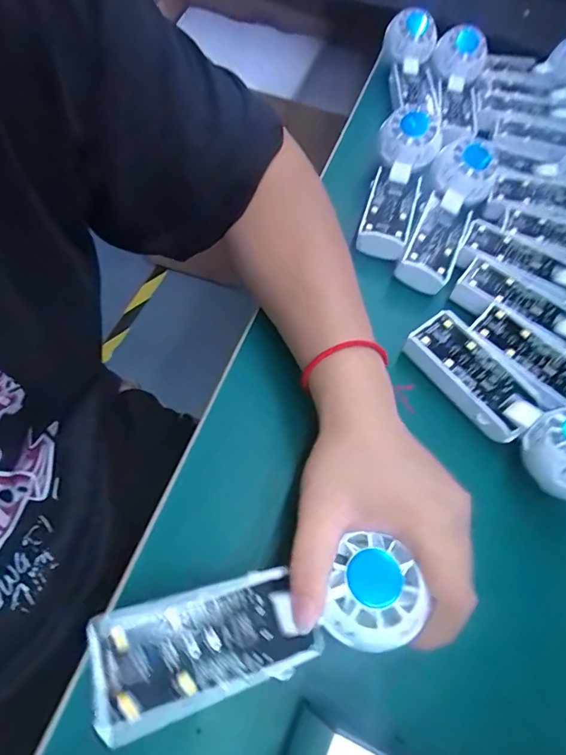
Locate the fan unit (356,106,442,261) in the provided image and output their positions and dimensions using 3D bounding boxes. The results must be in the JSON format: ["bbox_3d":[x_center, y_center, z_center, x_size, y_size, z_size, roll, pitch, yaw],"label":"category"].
[{"bbox_3d":[0.115,-0.194,0.439,0.057,0.045,0.160,18,61,1],"label":"fan unit"}]

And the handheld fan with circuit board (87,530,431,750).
[{"bbox_3d":[-0.008,0.124,0.222,0.155,0.028,0.051,-11,63,-12],"label":"handheld fan with circuit board"}]

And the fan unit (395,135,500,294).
[{"bbox_3d":[0.159,-0.163,0.428,0.058,0.043,0.170,27,61,6],"label":"fan unit"}]

